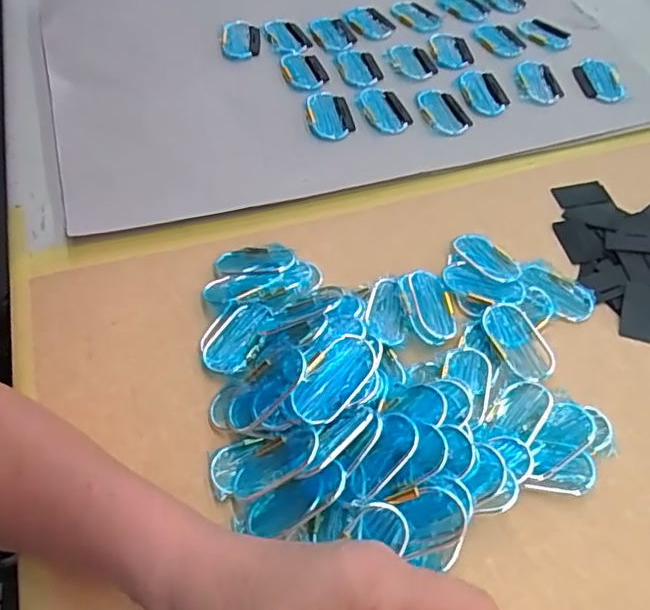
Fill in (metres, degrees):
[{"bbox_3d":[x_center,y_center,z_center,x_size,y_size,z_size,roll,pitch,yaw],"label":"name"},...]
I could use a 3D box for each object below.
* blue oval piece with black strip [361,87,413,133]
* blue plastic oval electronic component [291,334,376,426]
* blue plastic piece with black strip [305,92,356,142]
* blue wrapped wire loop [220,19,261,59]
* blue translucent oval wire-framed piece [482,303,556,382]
[{"bbox_3d":[0.054,-0.176,0.522,0.040,0.004,0.056,-15,56,-12],"label":"blue oval piece with black strip"},{"bbox_3d":[0.006,0.042,0.336,0.029,0.004,0.057,45,71,2],"label":"blue plastic oval electronic component"},{"bbox_3d":[0.003,-0.168,0.512,0.039,0.006,0.060,-9,55,-7],"label":"blue plastic piece with black strip"},{"bbox_3d":[-0.083,-0.263,0.575,0.038,0.009,0.054,-2,54,-3],"label":"blue wrapped wire loop"},{"bbox_3d":[0.130,0.024,0.389,0.034,0.006,0.058,-18,57,-13],"label":"blue translucent oval wire-framed piece"}]

